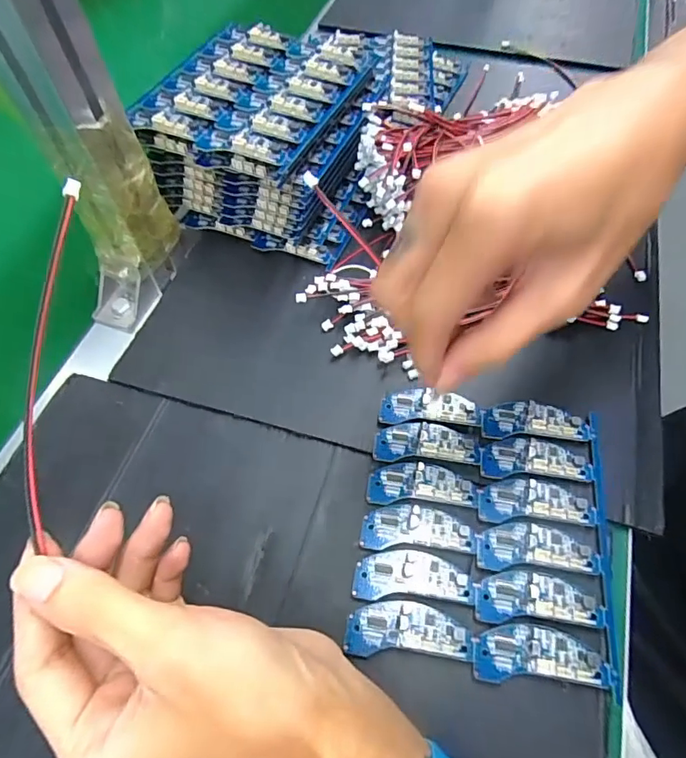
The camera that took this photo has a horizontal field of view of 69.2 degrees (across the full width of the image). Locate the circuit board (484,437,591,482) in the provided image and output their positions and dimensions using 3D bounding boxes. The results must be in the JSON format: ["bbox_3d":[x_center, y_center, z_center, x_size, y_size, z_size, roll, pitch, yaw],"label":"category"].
[{"bbox_3d":[0.117,0.047,0.300,0.065,0.004,0.025,2,59,2],"label":"circuit board"}]

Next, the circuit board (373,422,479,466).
[{"bbox_3d":[0.052,0.039,0.308,0.063,0.004,0.024,3,59,3],"label":"circuit board"}]

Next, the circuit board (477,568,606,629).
[{"bbox_3d":[0.103,0.114,0.260,0.065,0.004,0.025,1,59,2],"label":"circuit board"}]

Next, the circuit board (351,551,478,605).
[{"bbox_3d":[0.038,0.105,0.268,0.063,0.004,0.025,2,59,2],"label":"circuit board"}]

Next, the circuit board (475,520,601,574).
[{"bbox_3d":[0.108,0.092,0.274,0.066,0.004,0.026,2,59,2],"label":"circuit board"}]

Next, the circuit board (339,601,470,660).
[{"bbox_3d":[0.034,0.127,0.254,0.062,0.004,0.025,1,59,2],"label":"circuit board"}]

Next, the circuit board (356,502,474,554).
[{"bbox_3d":[0.043,0.084,0.283,0.063,0.004,0.025,3,59,3],"label":"circuit board"}]

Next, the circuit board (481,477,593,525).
[{"bbox_3d":[0.111,0.069,0.287,0.063,0.004,0.025,2,59,2],"label":"circuit board"}]

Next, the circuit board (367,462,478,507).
[{"bbox_3d":[0.047,0.061,0.295,0.063,0.004,0.024,2,59,2],"label":"circuit board"}]

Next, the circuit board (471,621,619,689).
[{"bbox_3d":[0.099,0.136,0.246,0.067,0.004,0.025,2,59,2],"label":"circuit board"}]

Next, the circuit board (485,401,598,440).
[{"bbox_3d":[0.122,0.025,0.313,0.067,0.004,0.025,2,59,2],"label":"circuit board"}]

